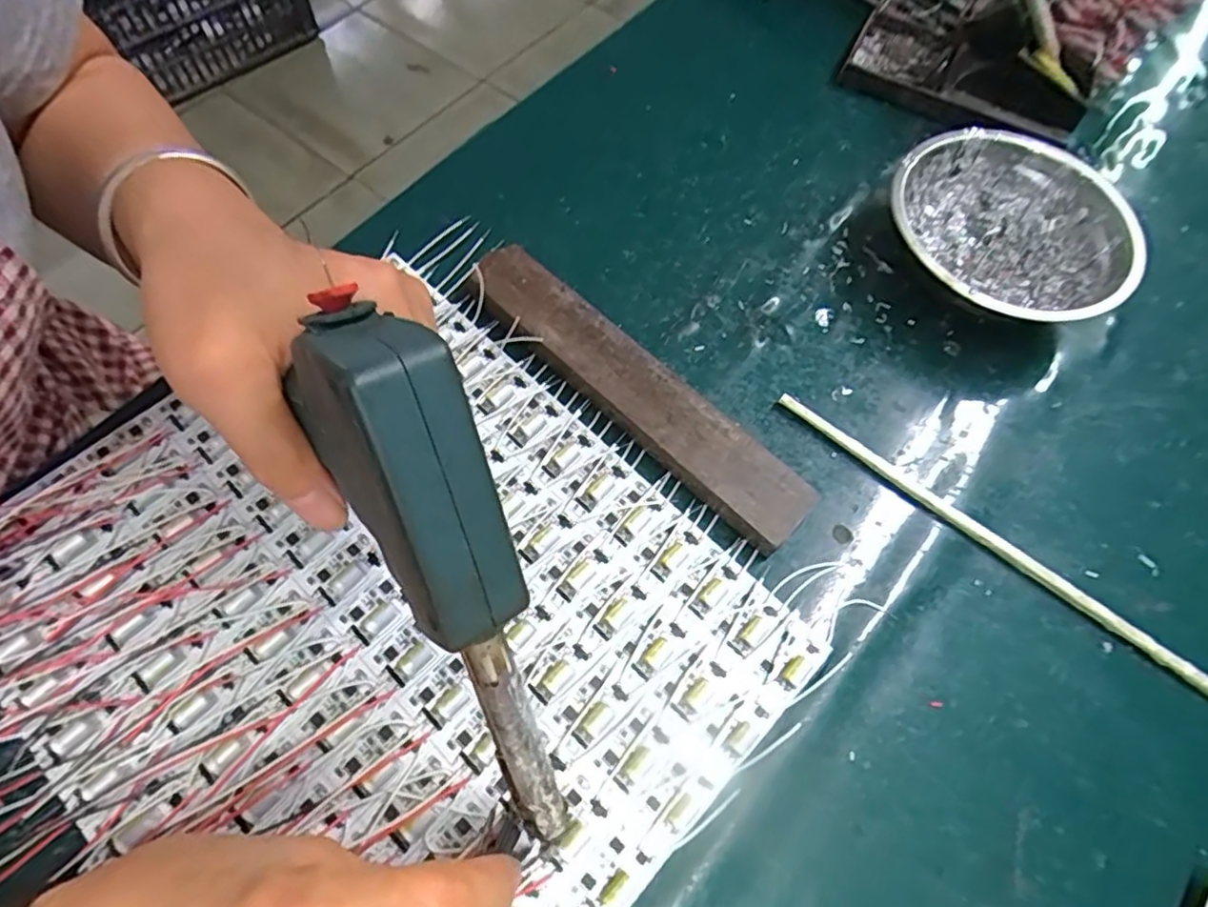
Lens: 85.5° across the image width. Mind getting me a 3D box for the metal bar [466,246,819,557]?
[{"bbox_3d":[0.011,-0.033,0.315,0.201,0.017,0.038,42,69,15],"label":"metal bar"}]

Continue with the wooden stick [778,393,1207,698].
[{"bbox_3d":[0.195,0.054,0.288,0.274,0.009,0.008,38,68,14],"label":"wooden stick"}]

